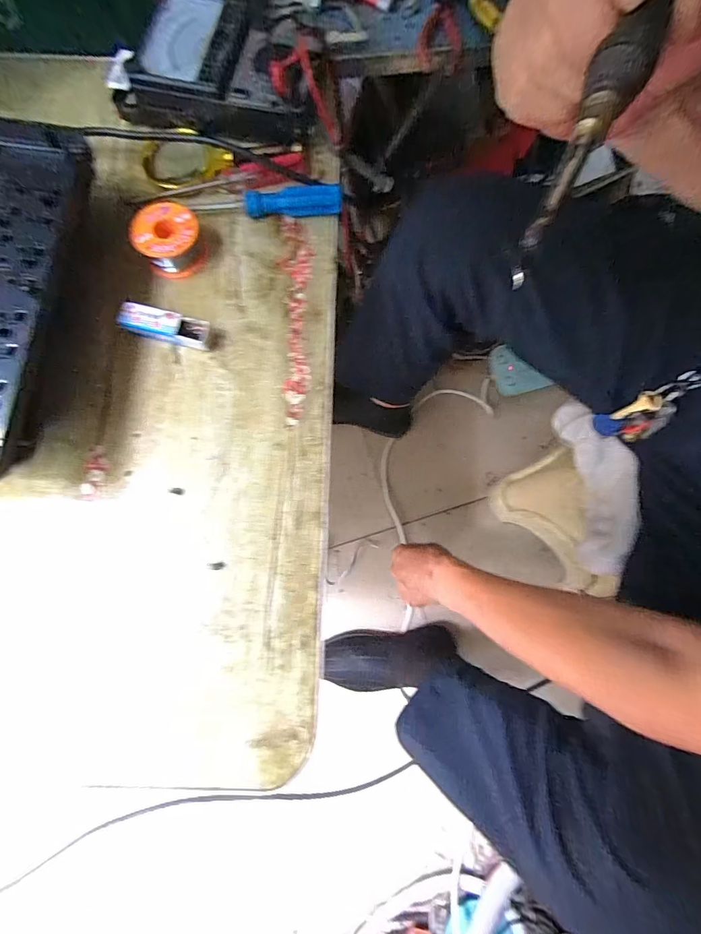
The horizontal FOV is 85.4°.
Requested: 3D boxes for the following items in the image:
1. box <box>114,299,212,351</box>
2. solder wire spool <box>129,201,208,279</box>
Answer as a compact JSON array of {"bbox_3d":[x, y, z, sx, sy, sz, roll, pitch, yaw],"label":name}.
[{"bbox_3d":[-0.158,-0.119,0.327,0.075,0.021,0.024,15,79,2],"label":"box"},{"bbox_3d":[-0.162,-0.204,0.339,0.055,0.030,0.060,0,79,-1],"label":"solder wire spool"}]

